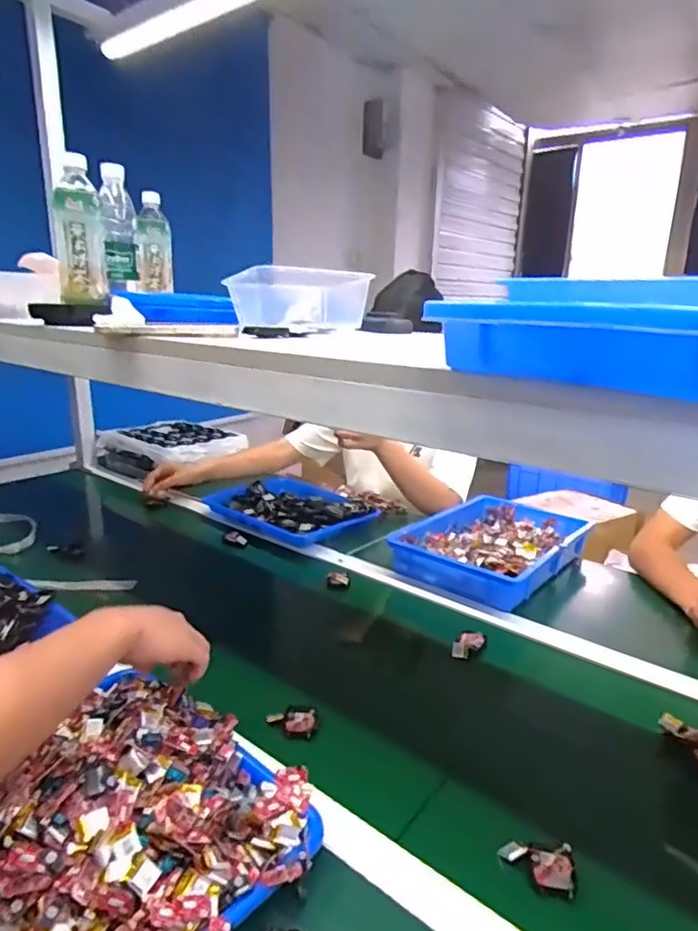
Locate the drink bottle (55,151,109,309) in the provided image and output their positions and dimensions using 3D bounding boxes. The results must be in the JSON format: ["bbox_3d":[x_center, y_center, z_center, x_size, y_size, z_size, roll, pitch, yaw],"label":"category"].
[{"bbox_3d":[-0.375,-0.325,0.812,0.060,0.195,0.077,-6,18,-22],"label":"drink bottle"}]

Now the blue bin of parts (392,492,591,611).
[{"bbox_3d":[0.277,0.146,1.095,0.244,0.064,0.391,15,21,40],"label":"blue bin of parts"}]

